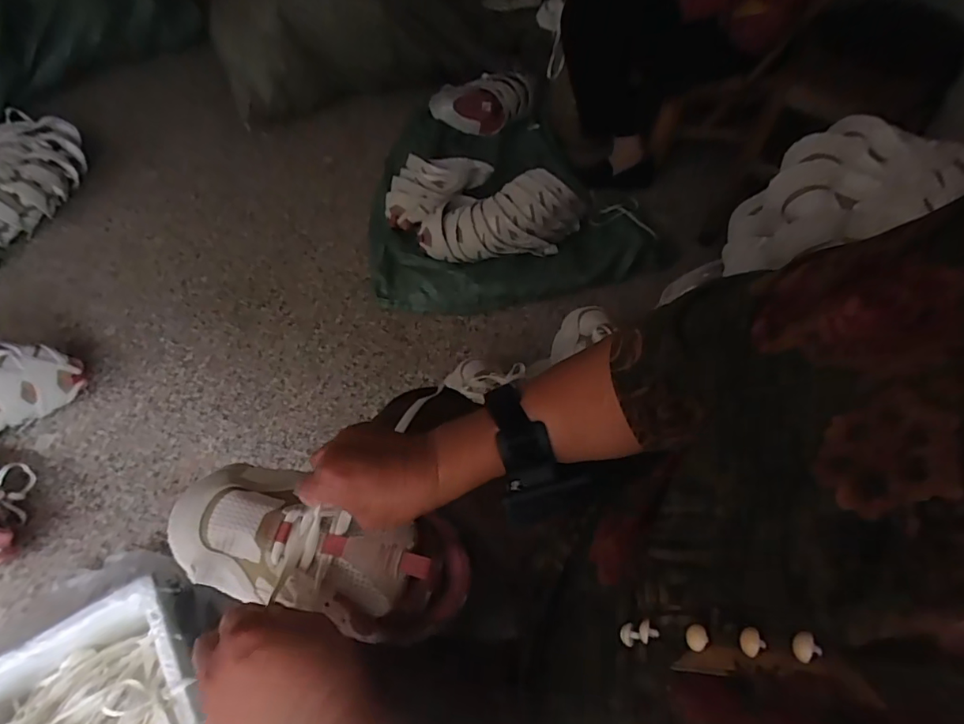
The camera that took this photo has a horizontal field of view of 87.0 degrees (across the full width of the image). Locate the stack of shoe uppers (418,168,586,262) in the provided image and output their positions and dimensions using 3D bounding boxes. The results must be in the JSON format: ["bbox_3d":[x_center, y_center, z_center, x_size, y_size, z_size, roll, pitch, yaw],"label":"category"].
[{"bbox_3d":[0.049,-0.330,1.156,0.367,0.165,0.176,6,55,1],"label":"stack of shoe uppers"}]

